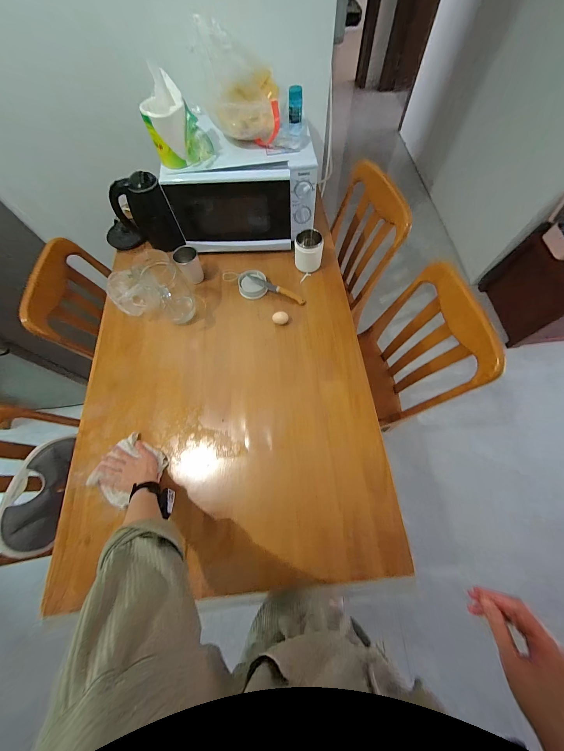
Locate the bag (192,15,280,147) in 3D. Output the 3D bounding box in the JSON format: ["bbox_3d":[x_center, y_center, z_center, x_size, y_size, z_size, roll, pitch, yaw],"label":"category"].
[{"bbox_3d":[-0.103,-0.741,0.641,0.181,0.175,0.153,-2,68,2],"label":"bag"}]

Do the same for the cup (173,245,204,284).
[{"bbox_3d":[-0.304,-0.365,0.827,0.076,0.106,0.063,-26,70,-6],"label":"cup"}]

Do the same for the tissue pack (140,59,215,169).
[{"bbox_3d":[-0.282,-0.666,0.654,0.150,0.136,0.127,-21,68,-5],"label":"tissue pack"}]

